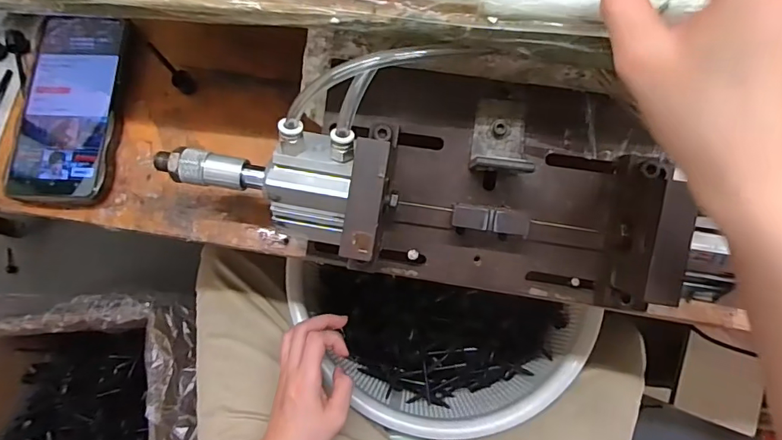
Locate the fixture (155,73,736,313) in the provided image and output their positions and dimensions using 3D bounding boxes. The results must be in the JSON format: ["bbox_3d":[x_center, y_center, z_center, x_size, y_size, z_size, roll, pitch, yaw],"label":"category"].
[{"bbox_3d":[0.022,-0.030,0.313,0.323,0.095,0.144,8,91,5],"label":"fixture"}]

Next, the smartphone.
[{"bbox_3d":[-0.265,-0.092,0.387,0.082,0.015,0.160,2,77,2],"label":"smartphone"}]

